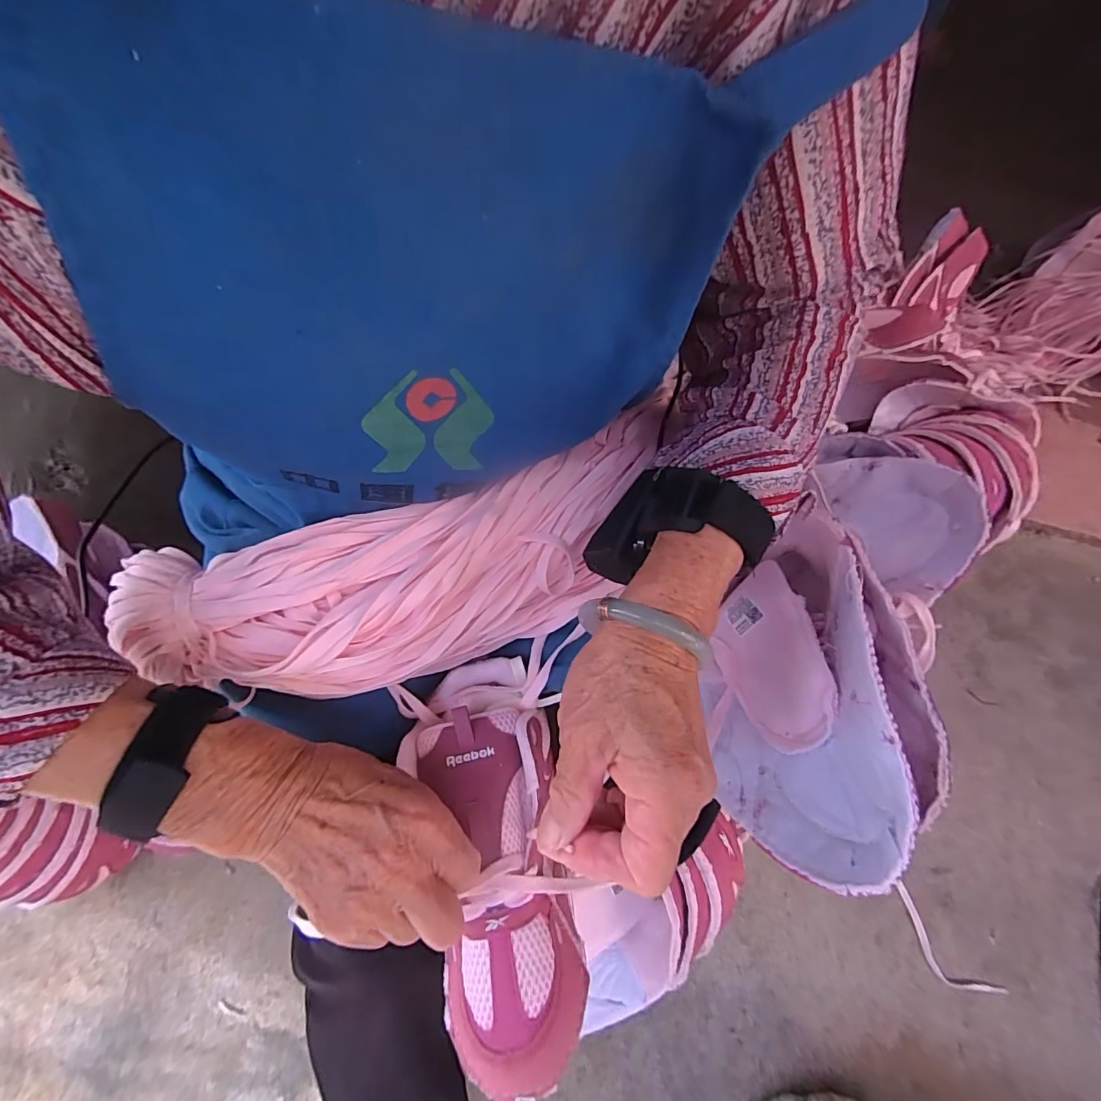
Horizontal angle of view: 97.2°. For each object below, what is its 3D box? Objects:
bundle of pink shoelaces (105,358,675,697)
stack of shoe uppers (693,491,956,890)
[{"bbox_3d":[-0.077,0.007,0.314,0.344,0.062,0.126,-20,68,-10],"label":"bundle of pink shoelaces"},{"bbox_3d":[0.149,0.076,0.284,0.068,0.136,0.188,11,66,3],"label":"stack of shoe uppers"}]

